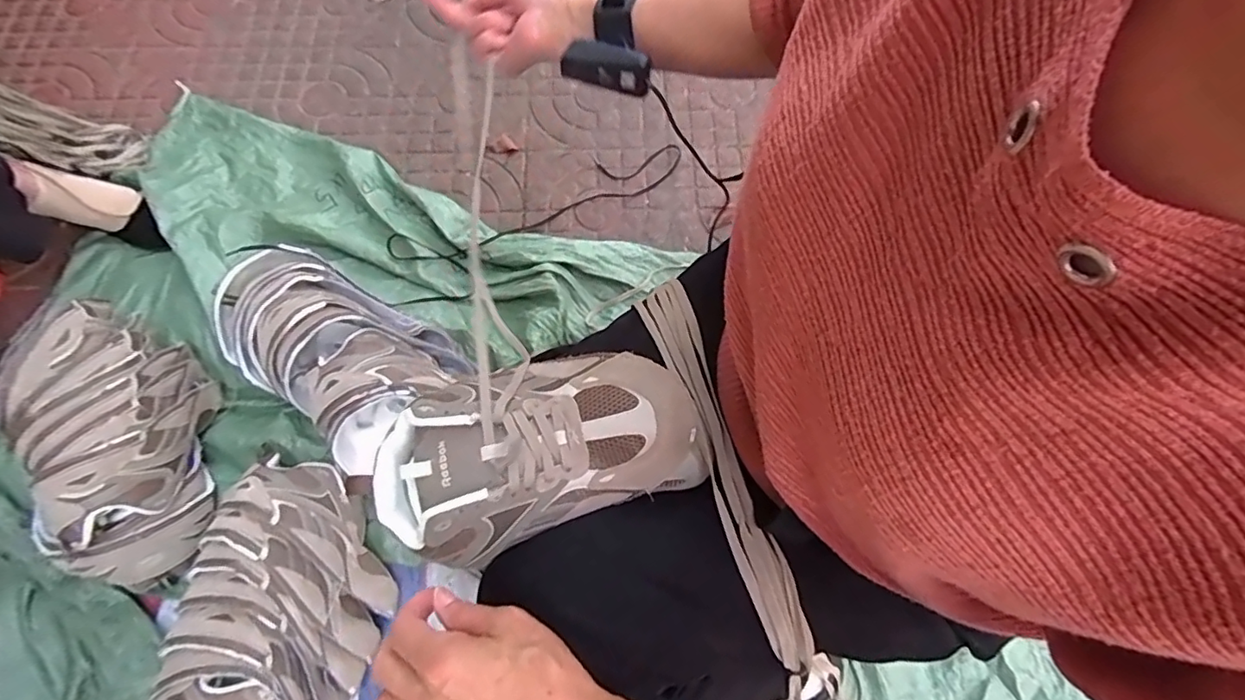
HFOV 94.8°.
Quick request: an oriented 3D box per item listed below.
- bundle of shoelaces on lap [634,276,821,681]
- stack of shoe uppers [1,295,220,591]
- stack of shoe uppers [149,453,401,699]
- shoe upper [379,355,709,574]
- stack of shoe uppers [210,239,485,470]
[{"bbox_3d":[0.075,0.080,0.443,0.042,0.038,0.313,-16,70,-7],"label":"bundle of shoelaces on lap"},{"bbox_3d":[-0.626,0.120,0.715,0.152,0.167,0.320,-11,69,-2],"label":"stack of shoe uppers"},{"bbox_3d":[-0.387,0.357,0.618,0.193,0.137,0.469,2,69,3],"label":"stack of shoe uppers"},{"bbox_3d":[-0.070,0.071,0.442,0.246,0.058,0.126,-18,71,-8],"label":"shoe upper"},{"bbox_3d":[-0.389,-0.010,0.760,0.350,0.161,0.203,36,75,14],"label":"stack of shoe uppers"}]

